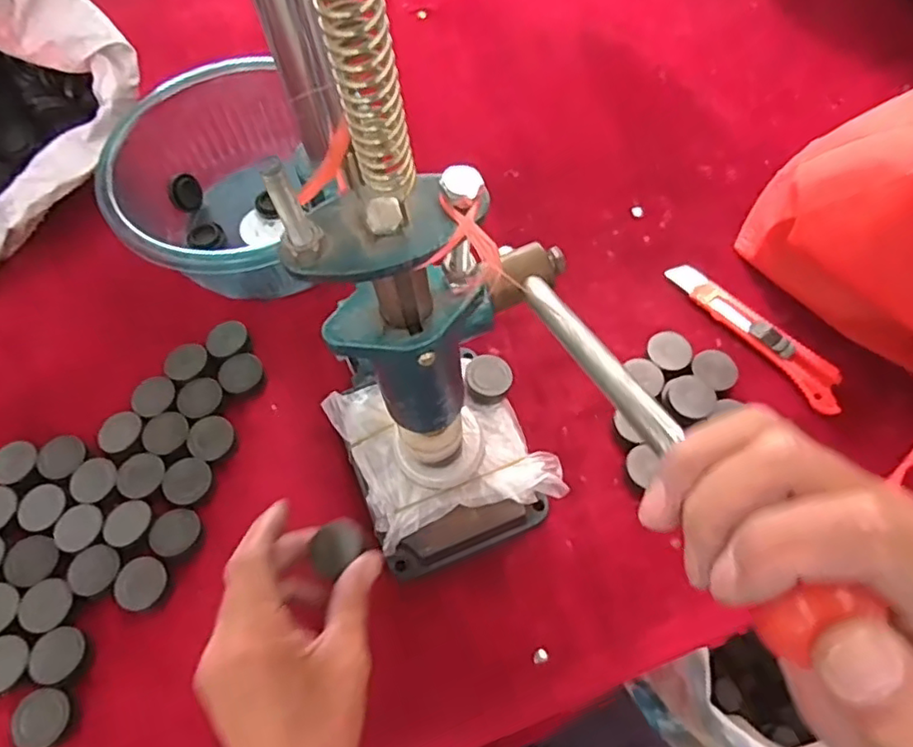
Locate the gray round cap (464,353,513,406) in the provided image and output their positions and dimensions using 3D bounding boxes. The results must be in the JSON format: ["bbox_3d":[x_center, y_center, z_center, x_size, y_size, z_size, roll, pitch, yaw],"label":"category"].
[{"bbox_3d":[0.023,0.004,0.436,0.031,0.008,0.035,5,63,4],"label":"gray round cap"}]

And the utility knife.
[{"bbox_3d":[0.232,-0.034,0.480,0.031,0.011,0.156,-34,67,-15],"label":"utility knife"}]

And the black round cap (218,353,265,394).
[{"bbox_3d":[-0.164,0.000,0.472,0.032,0.005,0.031,-1,63,1],"label":"black round cap"}]

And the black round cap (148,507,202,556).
[{"bbox_3d":[-0.190,0.107,0.419,0.032,0.004,0.030,5,66,-12],"label":"black round cap"}]

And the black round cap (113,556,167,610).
[{"bbox_3d":[-0.207,0.137,0.407,0.031,0.004,0.031,3,72,-10],"label":"black round cap"}]

